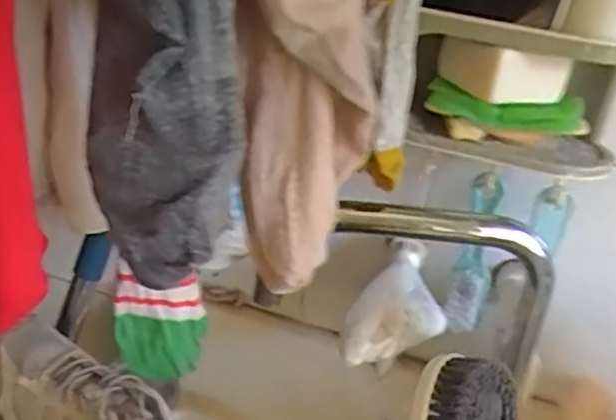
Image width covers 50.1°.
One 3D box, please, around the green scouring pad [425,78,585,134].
[{"bbox_3d":[0.149,-0.075,0.499,0.115,0.027,0.020,8,26,1],"label":"green scouring pad"}]

